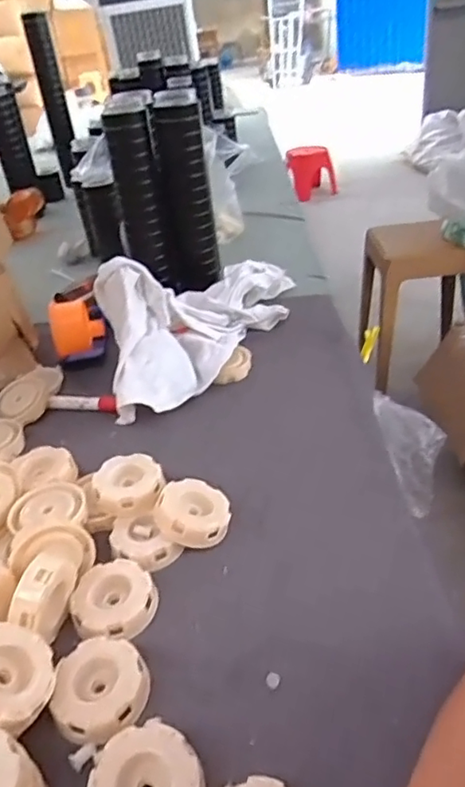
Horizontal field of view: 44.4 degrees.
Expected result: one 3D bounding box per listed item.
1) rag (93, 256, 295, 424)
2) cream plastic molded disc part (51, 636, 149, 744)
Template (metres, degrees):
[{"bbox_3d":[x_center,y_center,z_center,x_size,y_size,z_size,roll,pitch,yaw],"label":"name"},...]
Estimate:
[{"bbox_3d":[-0.039,-0.127,0.755,0.124,0.159,0.422,16,41,31],"label":"rag"},{"bbox_3d":[-0.091,0.204,0.397,0.063,0.016,0.066,-5,34,4],"label":"cream plastic molded disc part"}]

